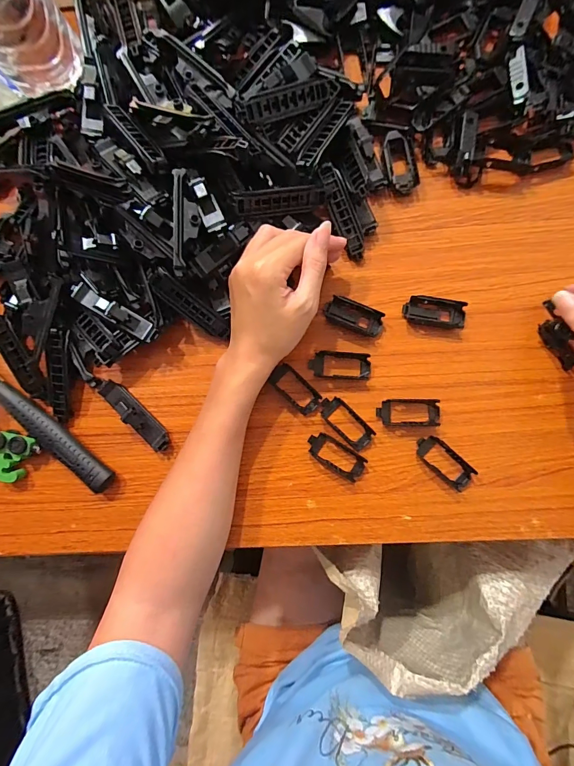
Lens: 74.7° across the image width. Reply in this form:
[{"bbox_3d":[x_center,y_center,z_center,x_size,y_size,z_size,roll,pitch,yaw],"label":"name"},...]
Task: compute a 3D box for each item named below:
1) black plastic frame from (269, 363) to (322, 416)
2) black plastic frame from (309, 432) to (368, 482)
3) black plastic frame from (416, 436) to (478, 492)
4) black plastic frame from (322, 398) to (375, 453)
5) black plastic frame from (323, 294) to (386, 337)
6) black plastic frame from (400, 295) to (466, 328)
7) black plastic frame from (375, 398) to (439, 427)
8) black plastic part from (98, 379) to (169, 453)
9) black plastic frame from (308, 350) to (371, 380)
[{"bbox_3d":[0.007,0.005,0.321,0.047,0.004,0.022,44,90,5],"label":"black plastic frame"},{"bbox_3d":[0.040,0.061,0.315,0.050,0.006,0.023,32,89,5],"label":"black plastic frame"},{"bbox_3d":[0.130,0.065,0.308,0.052,0.009,0.023,43,90,5],"label":"black plastic frame"},{"bbox_3d":[0.049,0.033,0.316,0.051,0.006,0.022,44,90,5],"label":"black plastic frame"},{"bbox_3d":[0.057,-0.057,0.319,0.050,0.011,0.020,20,88,4],"label":"black plastic frame"},{"bbox_3d":[0.124,-0.060,0.315,0.051,0.010,0.021,8,87,4],"label":"black plastic frame"},{"bbox_3d":[0.101,0.024,0.314,0.052,0.006,0.023,1,87,4],"label":"black plastic frame"},{"bbox_3d":[-0.132,0.028,0.323,0.077,0.020,0.018,43,90,5],"label":"black plastic part"},{"bbox_3d":[0.045,-0.015,0.320,0.052,0.004,0.022,4,87,4],"label":"black plastic frame"}]

